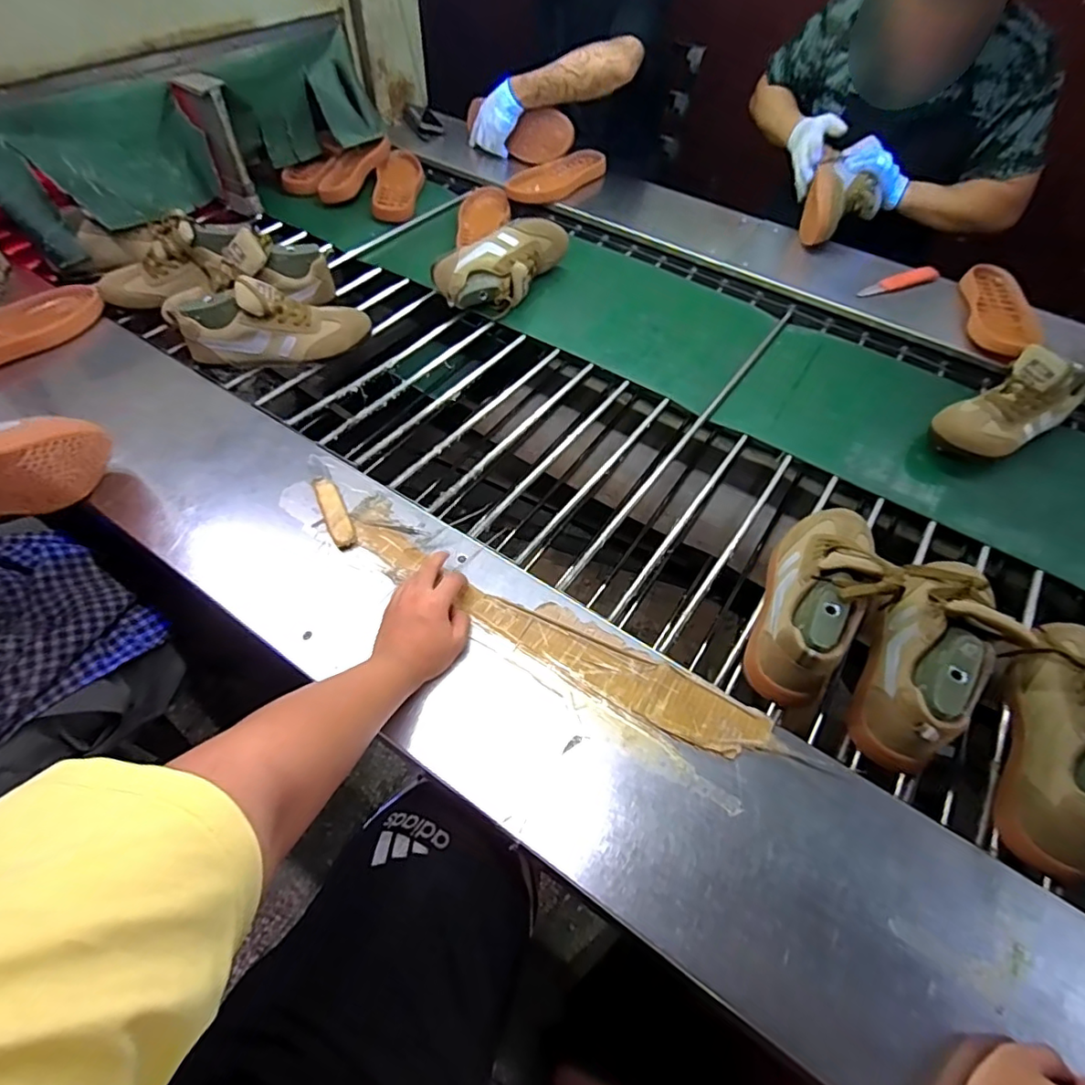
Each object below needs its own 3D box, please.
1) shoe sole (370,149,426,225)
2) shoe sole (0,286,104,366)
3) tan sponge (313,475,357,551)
[{"bbox_3d":[-0.325,-0.813,1.274,0.101,0.041,0.230,0,57,-2],"label":"shoe sole"},{"bbox_3d":[-0.850,-0.324,0.885,0.113,0.043,0.295,35,58,20],"label":"shoe sole"},{"bbox_3d":[-0.263,-0.042,0.712,0.028,0.014,0.122,-21,57,-19],"label":"tan sponge"}]

